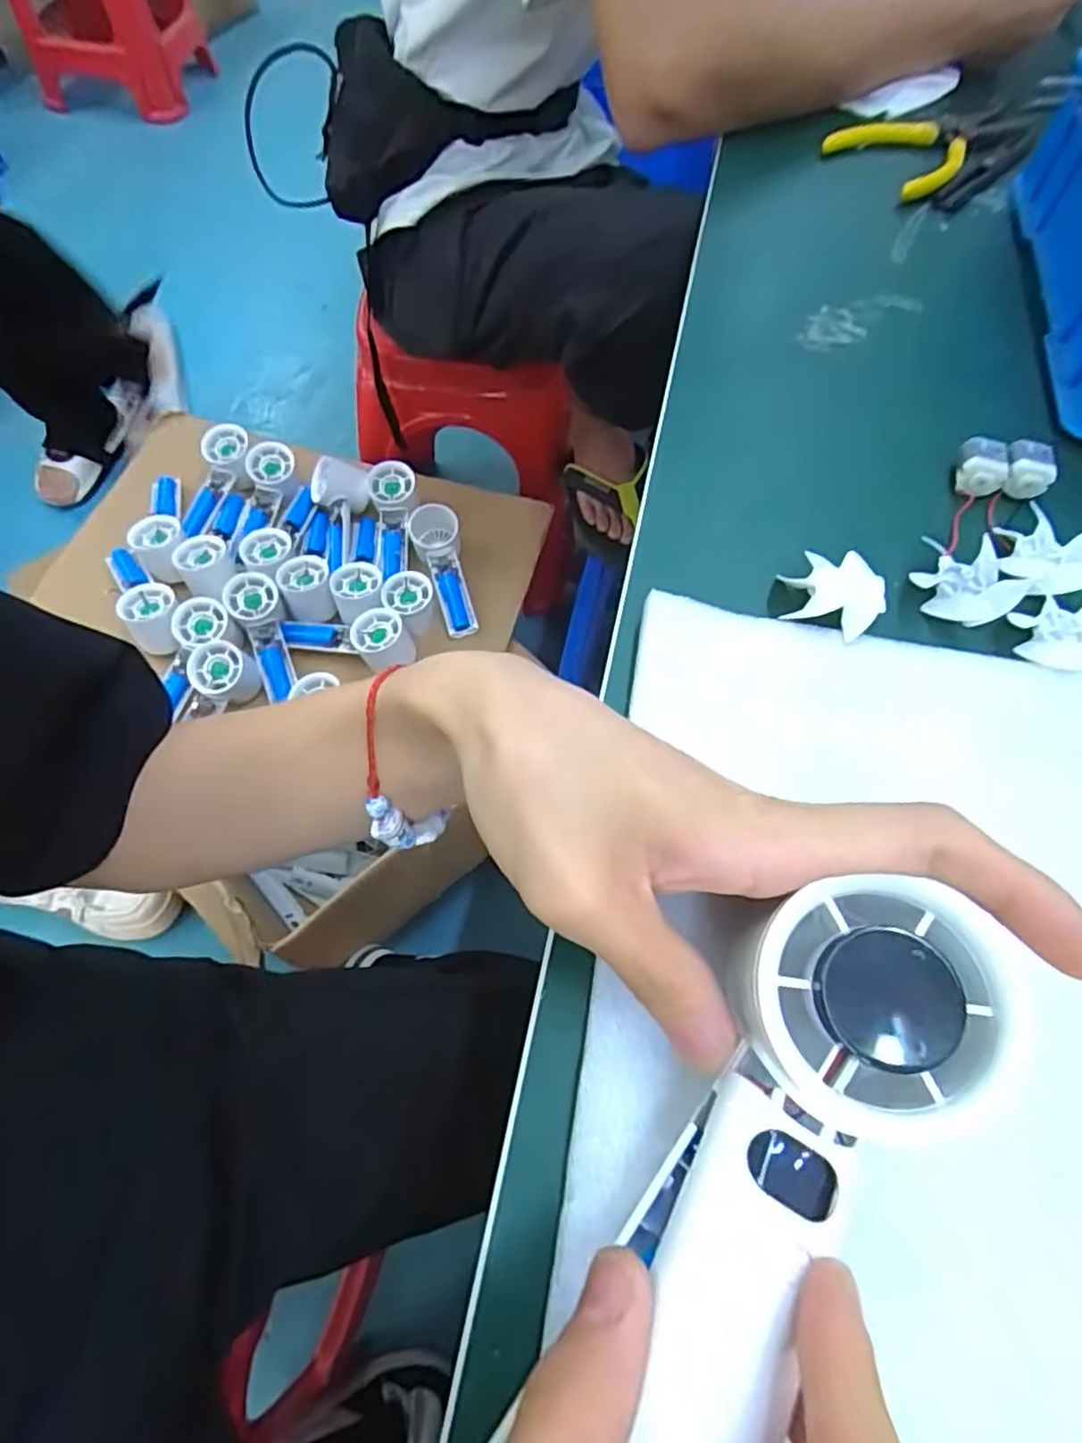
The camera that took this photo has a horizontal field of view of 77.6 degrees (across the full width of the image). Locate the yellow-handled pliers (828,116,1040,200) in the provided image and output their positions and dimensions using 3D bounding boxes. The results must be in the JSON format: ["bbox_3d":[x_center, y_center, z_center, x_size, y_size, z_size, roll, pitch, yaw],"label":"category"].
[{"bbox_3d":[0.268,-0.393,0.454,0.144,0.009,0.077,-32,70,-16],"label":"yellow-handled pliers"}]

